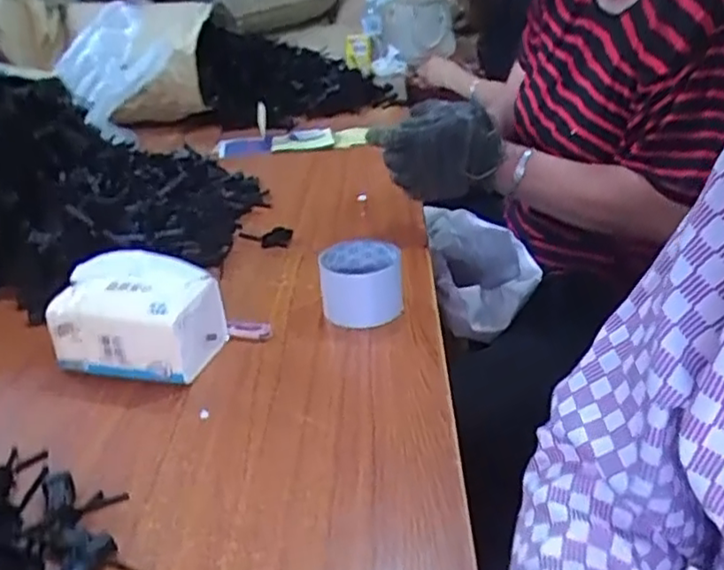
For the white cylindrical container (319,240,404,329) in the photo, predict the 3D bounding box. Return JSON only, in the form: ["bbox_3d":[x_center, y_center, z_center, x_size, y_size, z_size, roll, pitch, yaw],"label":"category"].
[{"bbox_3d":[0.000,-0.003,0.691,0.083,0.071,0.082,-1,27,1],"label":"white cylindrical container"}]

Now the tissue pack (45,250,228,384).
[{"bbox_3d":[-0.207,0.028,0.621,0.134,0.092,0.098,5,28,13],"label":"tissue pack"}]

